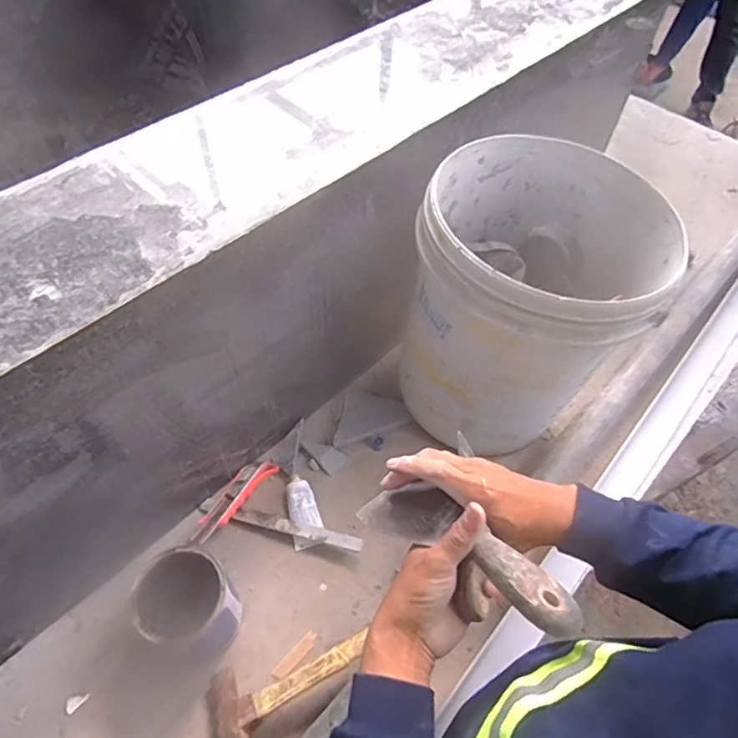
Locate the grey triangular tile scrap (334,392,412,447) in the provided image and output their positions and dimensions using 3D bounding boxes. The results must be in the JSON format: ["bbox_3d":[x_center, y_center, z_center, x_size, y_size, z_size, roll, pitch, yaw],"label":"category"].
[{"bbox_3d":[-0.003,0.069,0.863,0.121,0.007,0.069,-19,73,-6],"label":"grey triangular tile scrap"}]

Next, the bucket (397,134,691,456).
[{"bbox_3d":[0.201,-0.083,0.743,0.275,0.331,0.281,1,55,-1],"label":"bucket"}]

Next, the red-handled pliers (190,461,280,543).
[{"bbox_3d":[-0.193,0.179,0.773,0.041,0.031,0.146,33,61,19],"label":"red-handled pliers"}]

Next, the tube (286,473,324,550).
[{"bbox_3d":[-0.091,0.198,0.775,0.041,0.022,0.100,-10,56,-9],"label":"tube"}]

